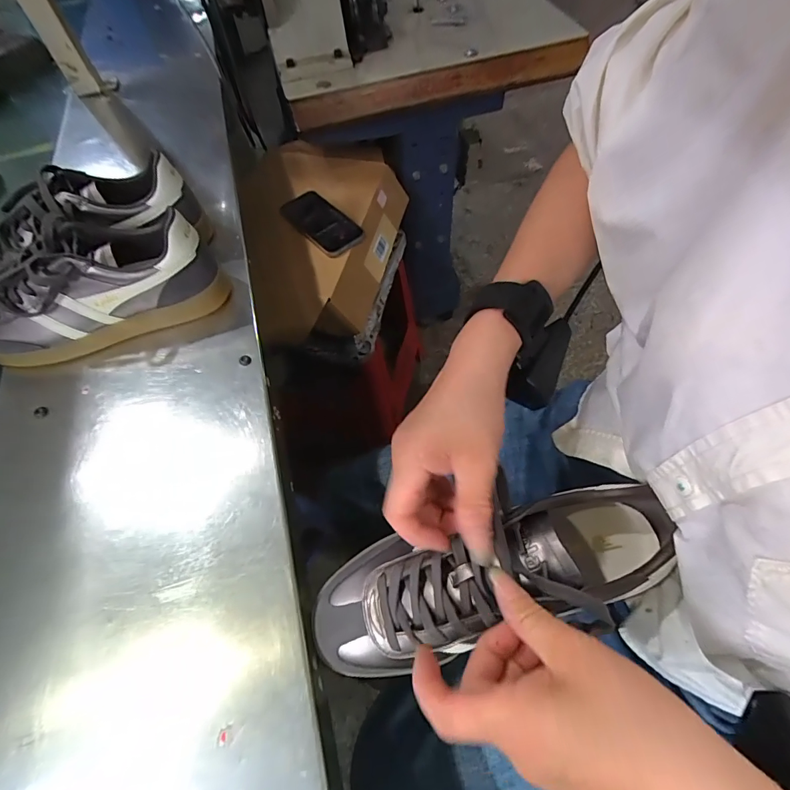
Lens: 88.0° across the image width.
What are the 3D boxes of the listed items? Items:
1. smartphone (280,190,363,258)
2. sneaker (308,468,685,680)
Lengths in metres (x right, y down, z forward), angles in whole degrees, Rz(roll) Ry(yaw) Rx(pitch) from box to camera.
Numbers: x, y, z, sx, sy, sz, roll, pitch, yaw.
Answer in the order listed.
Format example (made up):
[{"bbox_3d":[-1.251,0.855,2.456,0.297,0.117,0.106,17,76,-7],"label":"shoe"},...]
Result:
[{"bbox_3d":[-0.128,-0.296,0.697,0.076,0.015,0.169,-37,64,-17],"label":"smartphone"},{"bbox_3d":[0.073,0.121,0.288,0.271,0.086,0.089,-16,60,-4],"label":"sneaker"}]

